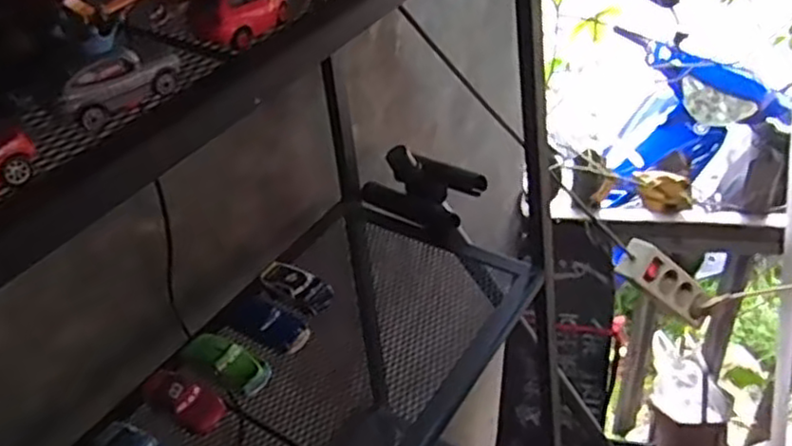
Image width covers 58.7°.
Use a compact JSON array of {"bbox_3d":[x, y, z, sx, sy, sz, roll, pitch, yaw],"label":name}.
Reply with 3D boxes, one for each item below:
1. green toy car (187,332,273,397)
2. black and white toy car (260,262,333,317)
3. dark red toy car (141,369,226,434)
[{"bbox_3d":[-0.146,0.118,0.609,0.079,0.022,0.032,17,44,25],"label":"green toy car"},{"bbox_3d":[-0.097,0.062,0.686,0.072,0.021,0.037,26,49,33],"label":"black and white toy car"},{"bbox_3d":[-0.178,0.145,0.588,0.073,0.022,0.034,22,47,30],"label":"dark red toy car"}]

